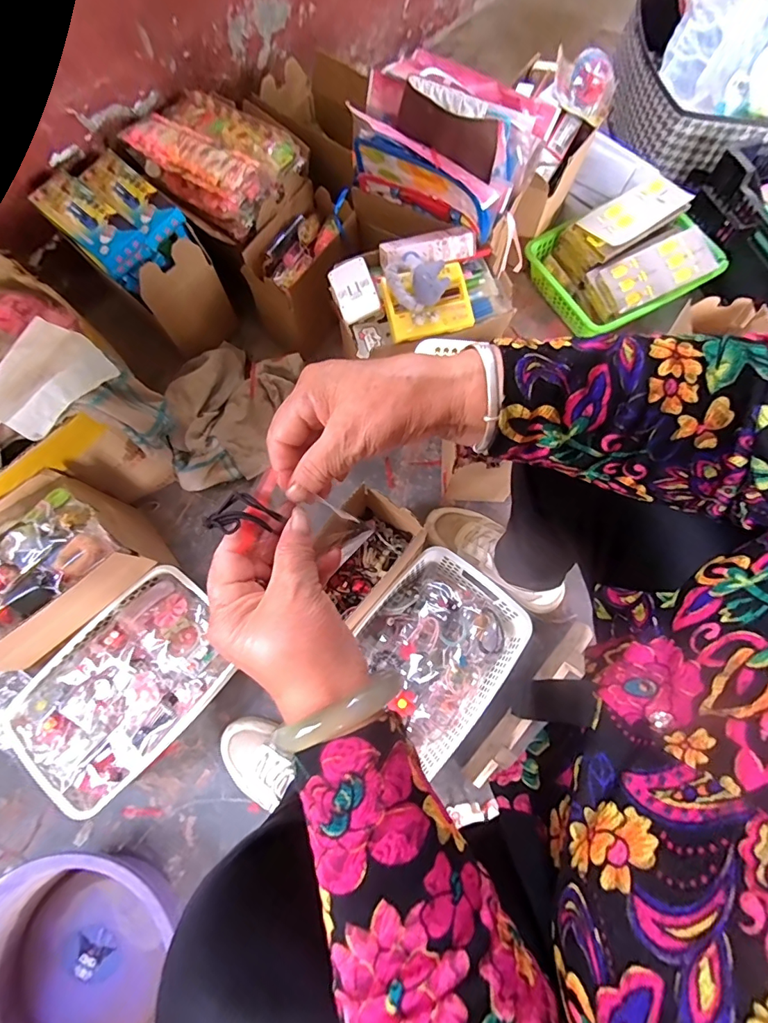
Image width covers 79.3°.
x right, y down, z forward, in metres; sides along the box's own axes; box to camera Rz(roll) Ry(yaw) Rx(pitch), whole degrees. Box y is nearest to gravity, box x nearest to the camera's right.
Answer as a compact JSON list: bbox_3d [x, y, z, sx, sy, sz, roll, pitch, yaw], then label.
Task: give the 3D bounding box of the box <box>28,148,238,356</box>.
[{"bbox_3d":[-0.392,-0.408,0.768,0.145,0.219,0.203,-43,75,-13],"label":"box"}]

